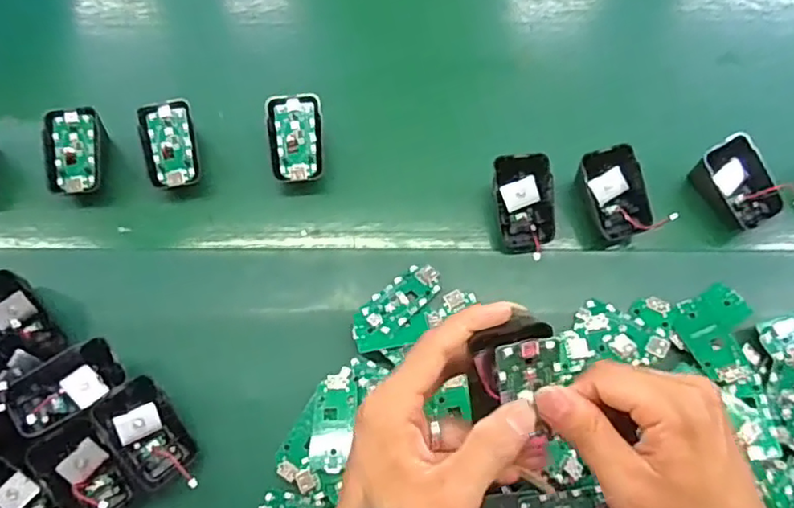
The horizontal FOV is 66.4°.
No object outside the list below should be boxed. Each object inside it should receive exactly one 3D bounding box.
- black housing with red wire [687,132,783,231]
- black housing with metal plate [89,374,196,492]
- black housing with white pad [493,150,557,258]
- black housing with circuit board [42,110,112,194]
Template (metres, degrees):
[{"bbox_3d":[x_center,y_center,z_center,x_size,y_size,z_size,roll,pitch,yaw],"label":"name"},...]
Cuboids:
[{"bbox_3d":[0.267,-0.054,0.473,0.050,0.036,0.065,-25,70,-9],"label":"black housing with red wire"},{"bbox_3d":[-0.171,0.119,0.410,0.041,0.020,0.066,-36,104,-35],"label":"black housing with metal plate"},{"bbox_3d":[0.100,-0.038,0.468,0.042,0.018,0.076,-10,105,-4],"label":"black housing with white pad"},{"bbox_3d":[-0.263,-0.078,0.499,0.047,0.046,0.068,-4,68,0],"label":"black housing with circuit board"}]

